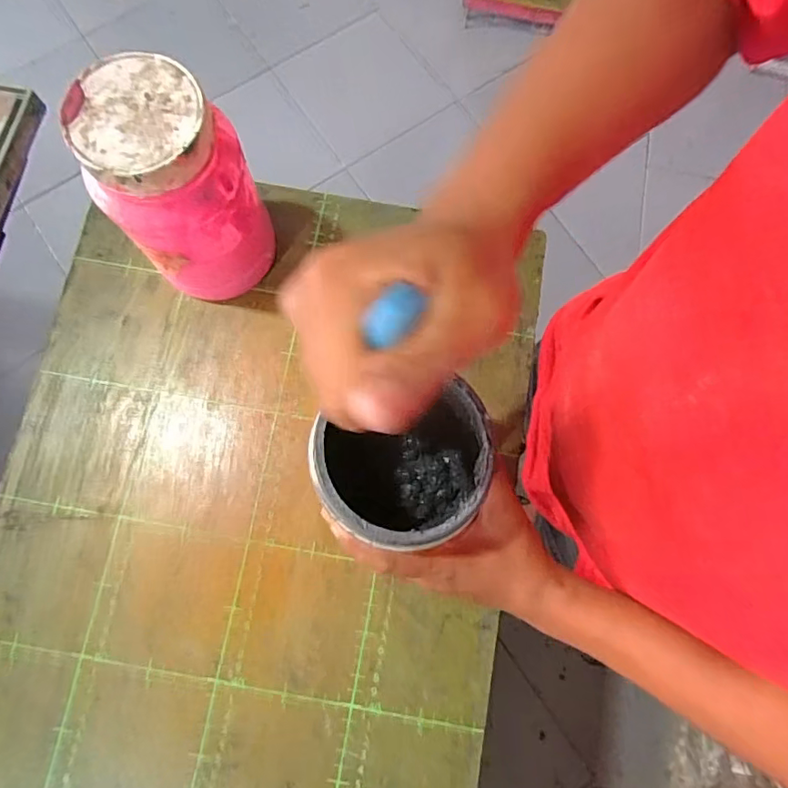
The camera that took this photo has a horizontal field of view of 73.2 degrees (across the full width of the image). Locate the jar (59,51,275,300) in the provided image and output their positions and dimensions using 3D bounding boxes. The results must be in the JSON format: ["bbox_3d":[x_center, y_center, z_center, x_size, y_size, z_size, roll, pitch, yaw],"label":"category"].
[{"bbox_3d":[-0.147,-0.137,0.369,0.090,0.142,0.091,0,78,-1],"label":"jar"}]

